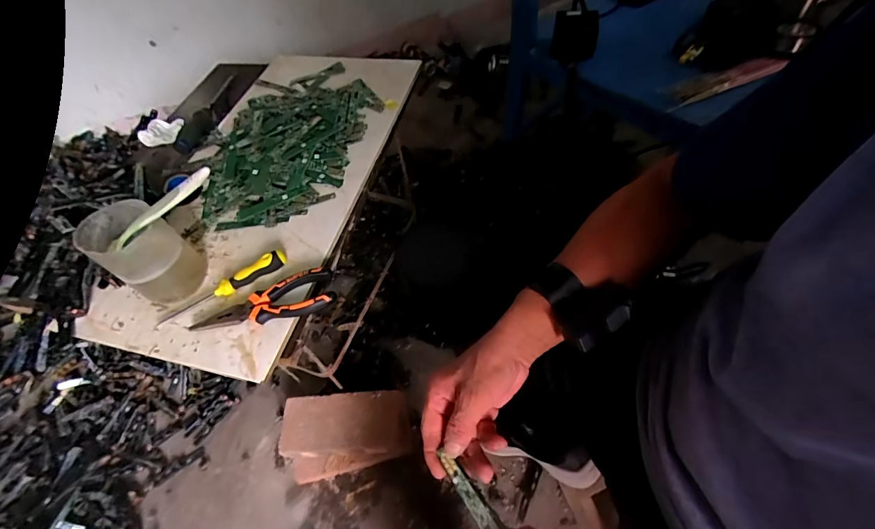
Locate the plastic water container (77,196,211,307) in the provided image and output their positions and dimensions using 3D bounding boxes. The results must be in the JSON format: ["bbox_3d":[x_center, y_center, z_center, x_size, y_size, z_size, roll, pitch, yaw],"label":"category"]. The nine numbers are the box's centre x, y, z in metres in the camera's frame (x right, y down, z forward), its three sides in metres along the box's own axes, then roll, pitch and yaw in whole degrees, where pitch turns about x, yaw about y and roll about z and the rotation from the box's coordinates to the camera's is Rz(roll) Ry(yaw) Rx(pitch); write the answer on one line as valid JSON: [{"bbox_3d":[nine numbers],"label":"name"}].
[{"bbox_3d":[-0.326,-0.012,0.448,0.077,0.100,0.072,-4,54,5],"label":"plastic water container"}]

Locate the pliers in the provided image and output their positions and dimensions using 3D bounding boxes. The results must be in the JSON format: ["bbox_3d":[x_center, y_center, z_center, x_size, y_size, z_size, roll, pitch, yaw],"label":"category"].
[{"bbox_3d":[-0.195,0.042,0.452,0.154,0.018,0.053,-14,54,-2],"label":"pliers"}]

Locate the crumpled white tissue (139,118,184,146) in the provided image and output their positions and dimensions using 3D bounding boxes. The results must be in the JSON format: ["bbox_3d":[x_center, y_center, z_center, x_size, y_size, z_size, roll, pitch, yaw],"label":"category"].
[{"bbox_3d":[-0.465,-0.227,0.676,0.052,0.018,0.062,-2,54,7],"label":"crumpled white tissue"}]

